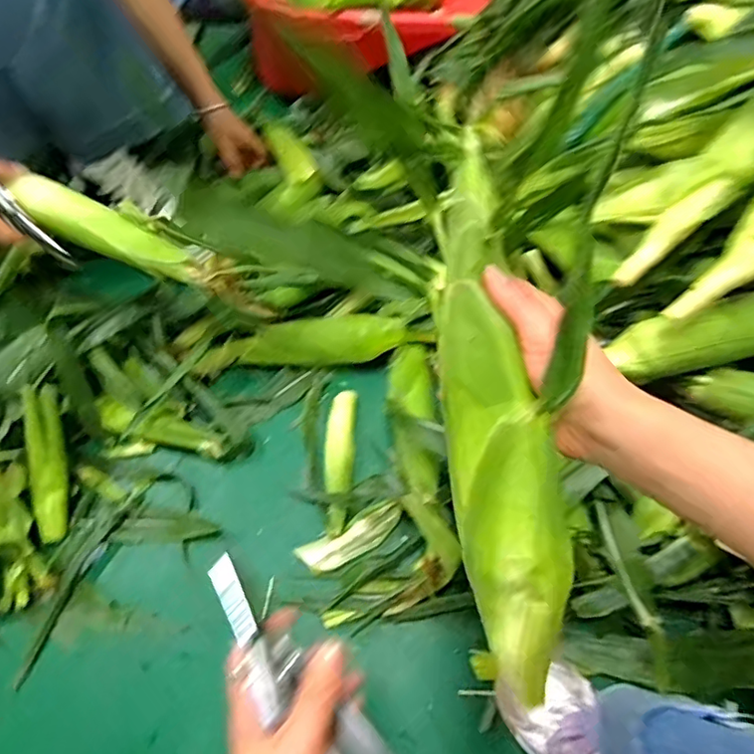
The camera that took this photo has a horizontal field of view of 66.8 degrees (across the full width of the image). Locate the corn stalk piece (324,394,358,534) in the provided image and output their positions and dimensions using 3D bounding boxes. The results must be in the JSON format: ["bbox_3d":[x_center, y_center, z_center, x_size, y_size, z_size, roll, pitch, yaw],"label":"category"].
[{"bbox_3d":[-0.049,0.111,0.751,0.037,0.032,0.192,1,61,2],"label":"corn stalk piece"}]

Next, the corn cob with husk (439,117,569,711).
[{"bbox_3d":[0.068,0.029,0.331,0.053,0.051,0.328,-8,90,-3],"label":"corn cob with husk"}]

